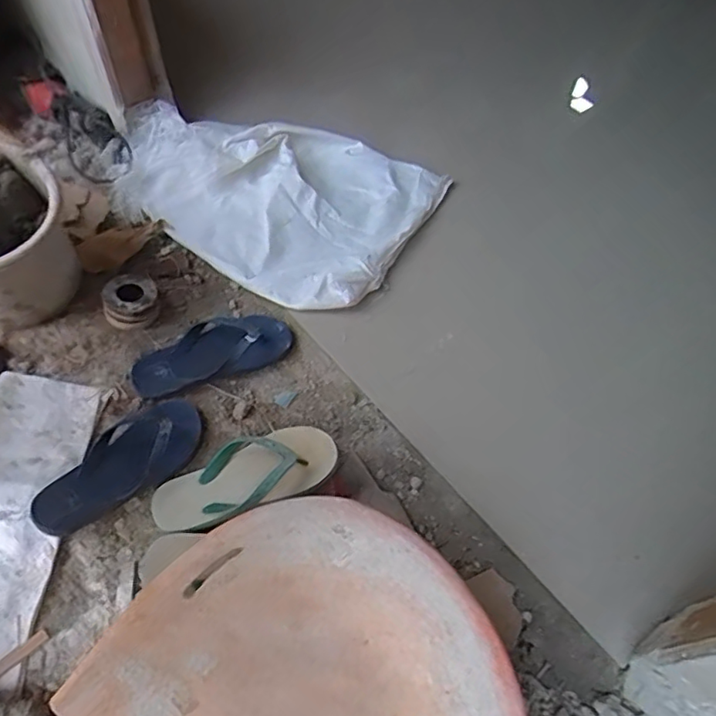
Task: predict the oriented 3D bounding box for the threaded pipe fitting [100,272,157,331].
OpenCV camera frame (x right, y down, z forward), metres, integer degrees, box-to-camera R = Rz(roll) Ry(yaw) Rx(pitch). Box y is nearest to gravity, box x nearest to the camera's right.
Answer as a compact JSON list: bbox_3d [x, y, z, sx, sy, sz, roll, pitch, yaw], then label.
[{"bbox_3d":[-0.374,-0.092,0.969,0.087,0.056,0.085,2,57,-3],"label":"threaded pipe fitting"}]

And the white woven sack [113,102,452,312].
[{"bbox_3d":[-0.154,-0.329,1.098,0.536,0.115,0.409,28,60,14],"label":"white woven sack"}]

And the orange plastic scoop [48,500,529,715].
[{"bbox_3d":[-0.062,0.385,0.619,0.409,0.171,0.422,-30,64,-21],"label":"orange plastic scoop"}]

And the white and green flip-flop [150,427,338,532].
[{"bbox_3d":[-0.160,0.165,0.827,0.262,0.066,0.109,-21,60,2],"label":"white and green flip-flop"}]

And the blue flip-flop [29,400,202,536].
[{"bbox_3d":[-0.336,0.150,0.834,0.245,0.045,0.101,-34,65,-22],"label":"blue flip-flop"}]

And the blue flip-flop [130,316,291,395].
[{"bbox_3d":[-0.238,-0.019,0.952,0.257,0.058,0.102,-18,60,-14],"label":"blue flip-flop"}]

